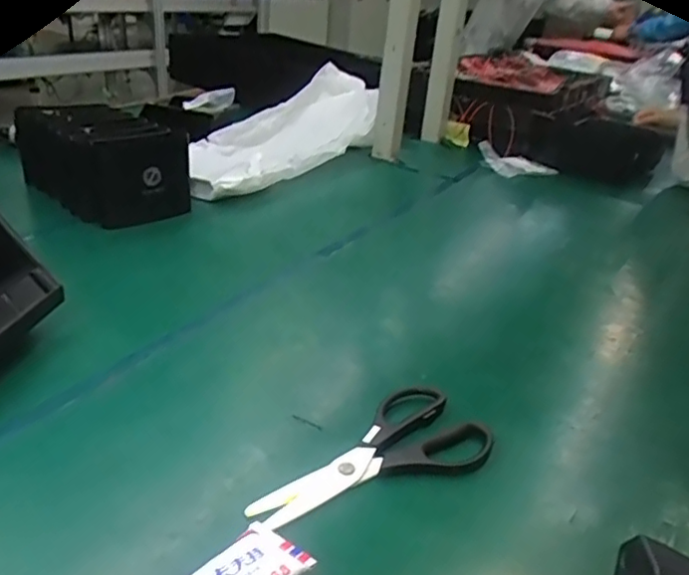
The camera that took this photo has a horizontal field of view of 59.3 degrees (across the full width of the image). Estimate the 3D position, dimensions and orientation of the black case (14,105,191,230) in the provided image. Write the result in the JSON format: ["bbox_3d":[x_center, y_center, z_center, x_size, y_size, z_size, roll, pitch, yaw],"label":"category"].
[{"bbox_3d":[-0.327,-0.171,0.825,0.224,0.110,0.131,28,35,36],"label":"black case"}]

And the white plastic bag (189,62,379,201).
[{"bbox_3d":[-0.105,-0.269,1.041,0.205,0.122,0.470,23,33,29],"label":"white plastic bag"}]

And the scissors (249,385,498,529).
[{"bbox_3d":[0.031,0.127,0.427,0.084,0.015,0.183,27,34,34],"label":"scissors"}]

